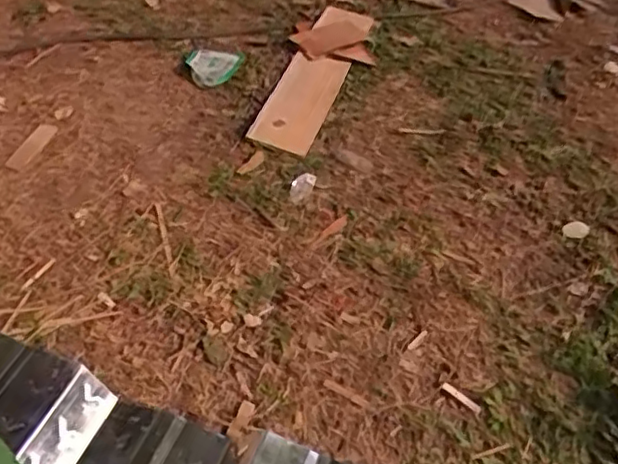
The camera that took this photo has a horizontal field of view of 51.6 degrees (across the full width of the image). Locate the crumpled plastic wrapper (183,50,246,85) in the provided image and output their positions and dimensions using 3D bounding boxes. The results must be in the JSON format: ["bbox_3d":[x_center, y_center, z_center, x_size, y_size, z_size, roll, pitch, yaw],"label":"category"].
[{"bbox_3d":[-0.178,-0.297,1.162,0.095,0.022,0.106,11,45,5],"label":"crumpled plastic wrapper"}]

